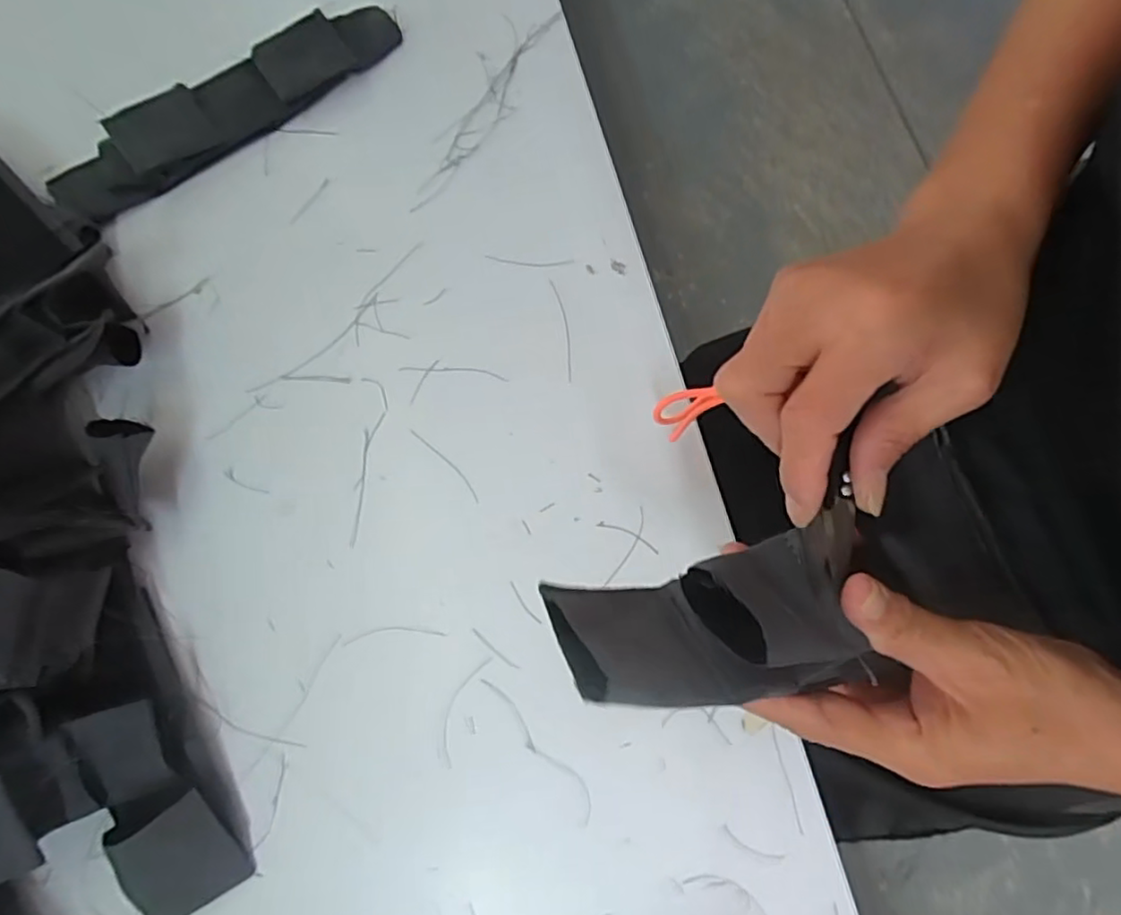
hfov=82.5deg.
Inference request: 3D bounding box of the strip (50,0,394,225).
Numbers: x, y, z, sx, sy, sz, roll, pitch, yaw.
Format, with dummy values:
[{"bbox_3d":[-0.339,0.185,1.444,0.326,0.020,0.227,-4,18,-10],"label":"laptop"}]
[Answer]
[{"bbox_3d":[-0.209,-0.221,0.402,0.232,0.021,0.051,-34,77,-7],"label":"strip"}]

